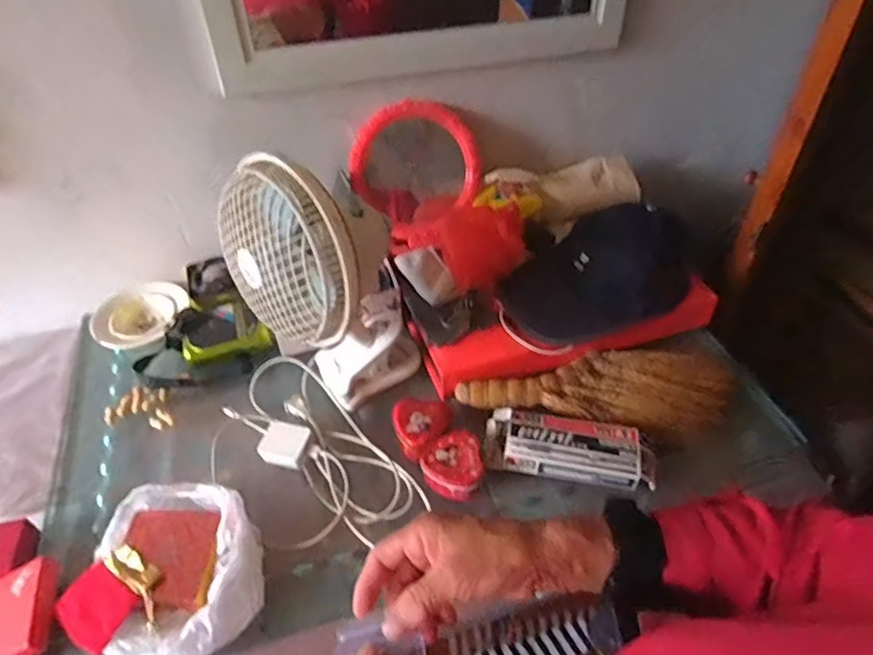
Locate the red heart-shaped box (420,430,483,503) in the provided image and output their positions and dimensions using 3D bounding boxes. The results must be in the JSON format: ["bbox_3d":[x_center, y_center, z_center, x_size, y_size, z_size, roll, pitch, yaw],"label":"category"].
[{"bbox_3d":[0.019,0.160,0.681,0.074,0.037,0.076,10,45,11],"label":"red heart-shaped box"}]

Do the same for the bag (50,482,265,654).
[{"bbox_3d":[-0.267,0.251,0.599,0.174,0.059,0.166,7,44,7],"label":"bag"}]

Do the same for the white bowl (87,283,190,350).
[{"bbox_3d":[-0.442,-0.019,0.884,0.129,0.058,0.129,0,44,0],"label":"white bowl"}]

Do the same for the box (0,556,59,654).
[{"bbox_3d":[-0.425,0.292,0.576,0.090,0.023,0.105,-29,46,1],"label":"box"}]

